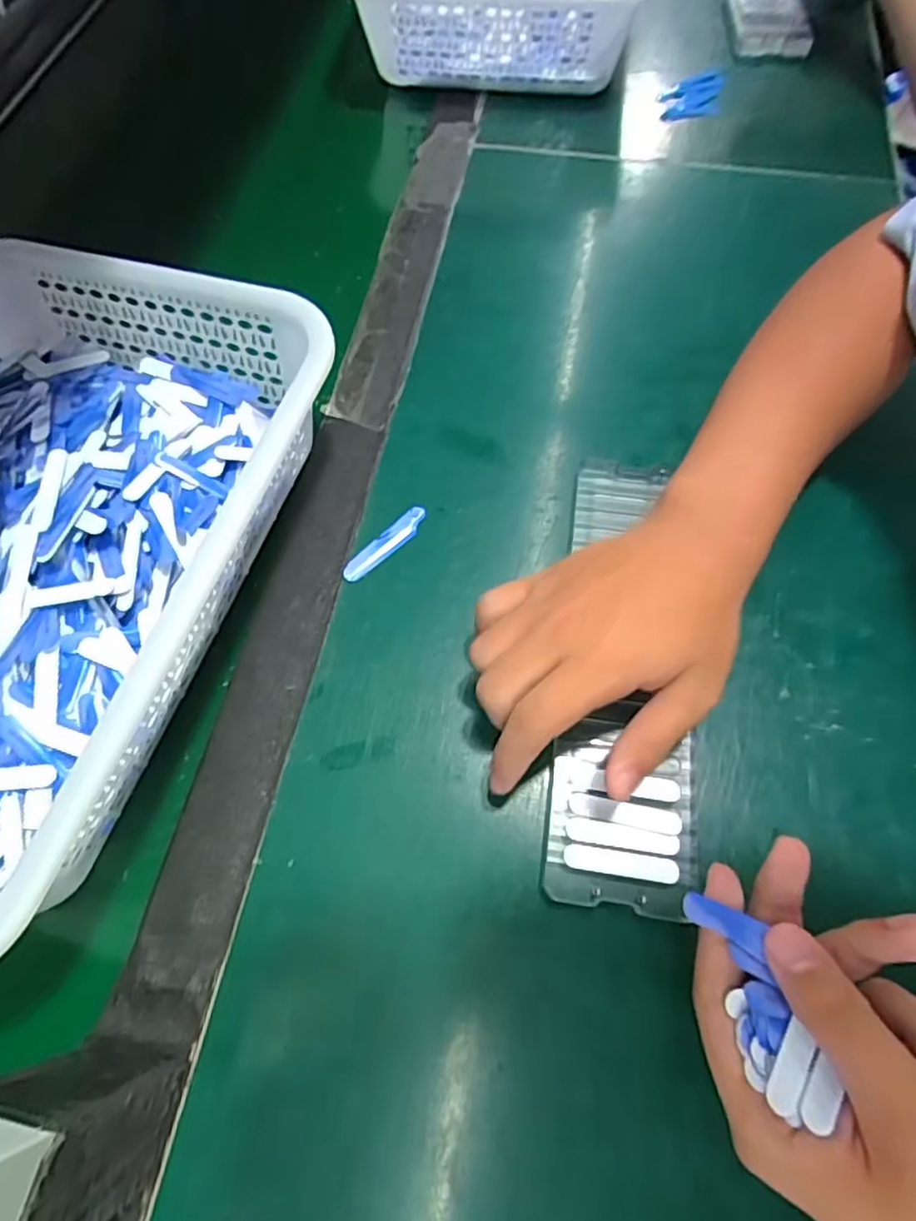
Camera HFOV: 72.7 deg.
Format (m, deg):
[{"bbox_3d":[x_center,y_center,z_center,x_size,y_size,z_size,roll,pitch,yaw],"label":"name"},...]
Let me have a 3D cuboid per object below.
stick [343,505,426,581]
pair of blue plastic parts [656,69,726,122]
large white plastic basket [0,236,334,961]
[{"bbox_3d":[-0.042,-0.040,0.367,0.014,0.004,0.062,40,74,17],"label":"stick"},{"bbox_3d":[0.215,-0.465,0.562,0.067,0.018,0.039,-19,66,-6],"label":"pair of blue plastic parts"},{"bbox_3d":[-0.237,-0.031,0.330,0.251,0.082,0.354,17,68,10],"label":"large white plastic basket"}]

